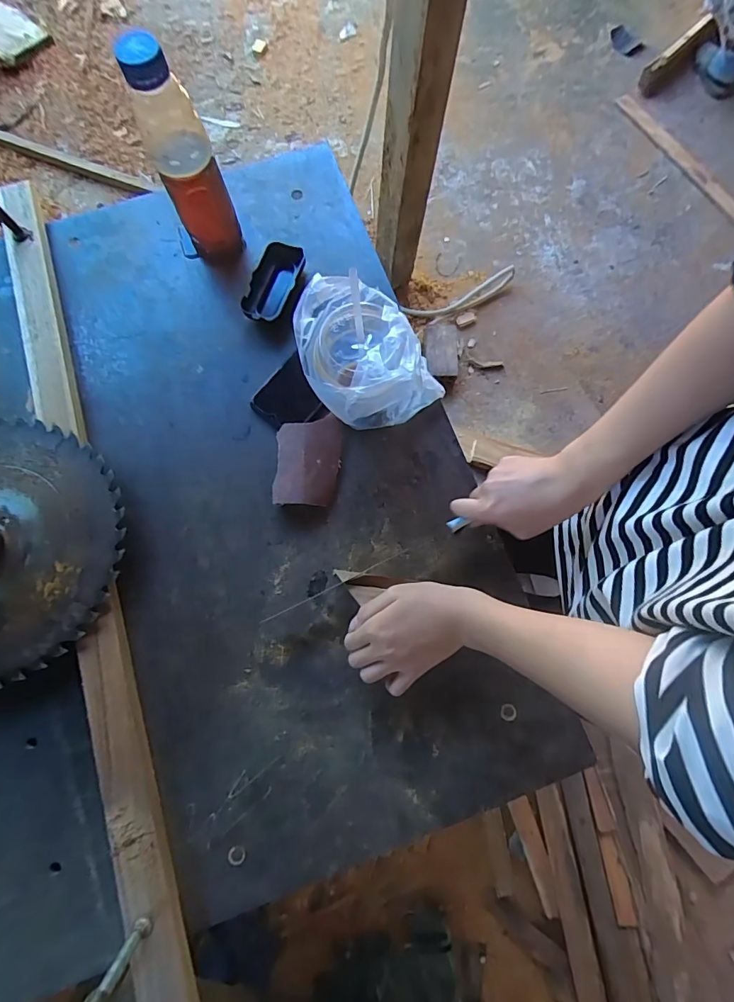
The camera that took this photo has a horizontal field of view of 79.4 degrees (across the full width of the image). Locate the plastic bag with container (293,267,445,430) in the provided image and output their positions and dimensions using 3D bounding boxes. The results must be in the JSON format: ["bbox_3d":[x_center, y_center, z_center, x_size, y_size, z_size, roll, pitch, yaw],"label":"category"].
[{"bbox_3d":[0.009,-0.147,0.469,0.152,0.148,0.122,-11,77,-4],"label":"plastic bag with container"}]

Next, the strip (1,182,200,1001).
[{"bbox_3d":[-0.314,0.042,0.491,0.054,0.028,0.951,-17,77,-6],"label":"strip"}]

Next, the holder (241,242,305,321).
[{"bbox_3d":[-0.117,-0.271,0.557,0.056,0.028,0.105,15,76,2],"label":"holder"}]

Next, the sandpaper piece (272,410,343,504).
[{"bbox_3d":[-0.067,-0.046,0.507,0.071,0.032,0.102,2,76,-1],"label":"sandpaper piece"}]

